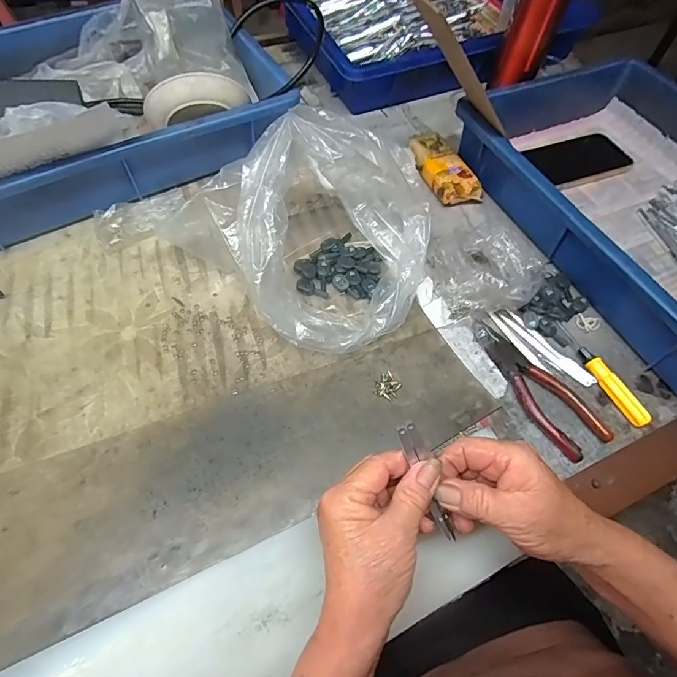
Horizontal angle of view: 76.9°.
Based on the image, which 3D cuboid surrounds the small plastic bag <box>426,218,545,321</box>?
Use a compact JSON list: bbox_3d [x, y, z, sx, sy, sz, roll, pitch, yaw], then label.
[{"bbox_3d":[0.155,-0.073,0.442,0.104,0.051,0.102,-5,59,-6],"label":"small plastic bag"}]

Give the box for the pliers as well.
[{"bbox_3d":[0.179,0.039,0.400,0.046,0.013,0.152,-28,65,-18],"label":"pliers"}]

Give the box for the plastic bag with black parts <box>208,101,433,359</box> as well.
[{"bbox_3d":[-0.016,-0.116,0.423,0.184,0.145,0.234,-29,64,-19],"label":"plastic bag with black parts"}]

